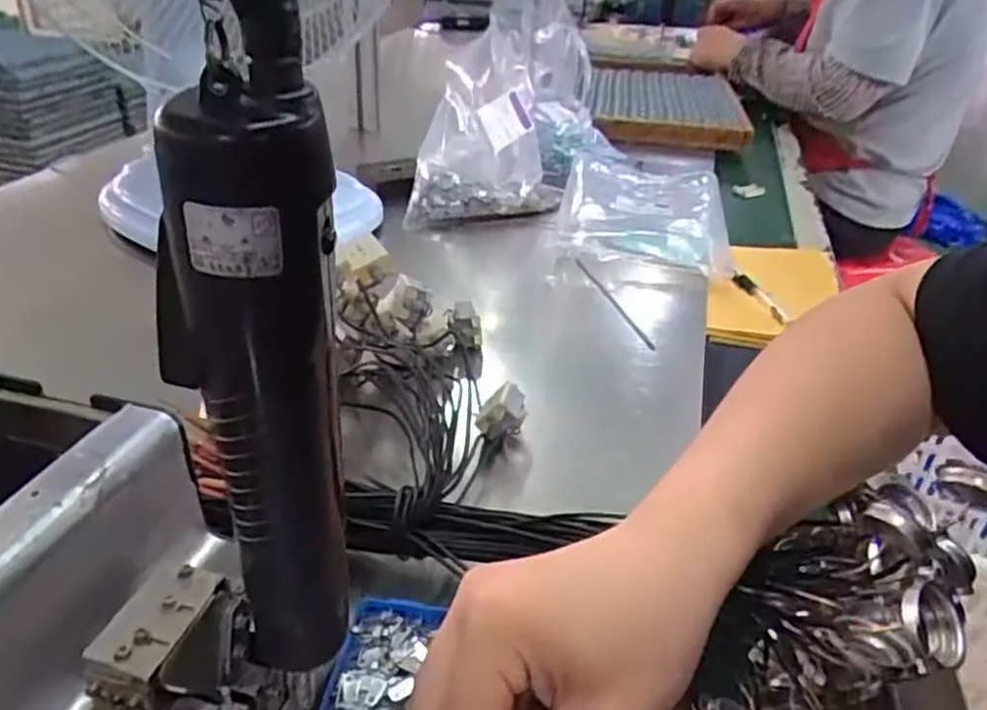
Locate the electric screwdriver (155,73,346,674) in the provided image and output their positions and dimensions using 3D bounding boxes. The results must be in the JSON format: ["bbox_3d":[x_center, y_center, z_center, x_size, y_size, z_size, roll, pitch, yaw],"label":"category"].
[{"bbox_3d":[-0.063,0.020,0.206,0.034,0.183,0.032,3,32,-2],"label":"electric screwdriver"}]

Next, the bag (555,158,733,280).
[{"bbox_3d":[0.173,-0.171,0.843,0.188,0.033,0.313,7,32,5],"label":"bag"}]

